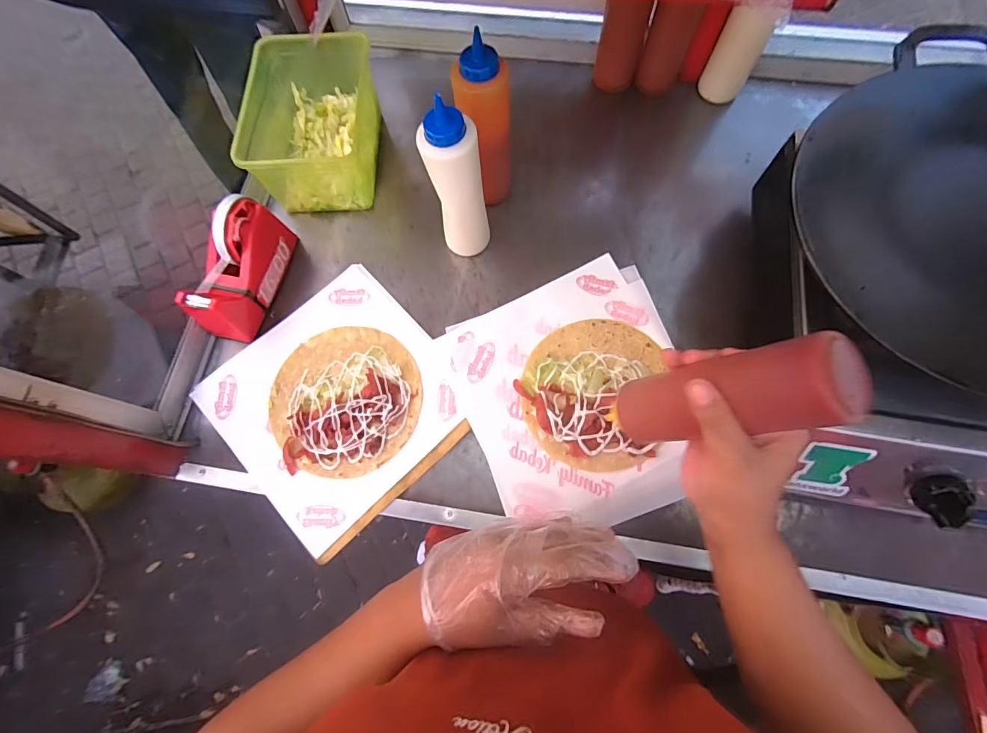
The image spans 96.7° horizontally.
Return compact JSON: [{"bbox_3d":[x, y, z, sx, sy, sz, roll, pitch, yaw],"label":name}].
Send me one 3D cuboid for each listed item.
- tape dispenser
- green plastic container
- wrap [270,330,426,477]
[{"bbox_3d":[-0.313,-0.122,0.532,0.062,0.092,0.159,12,72,7],"label":"tape dispenser"},{"bbox_3d":[-0.237,-0.342,0.600,0.157,0.098,0.235,-3,71,2],"label":"green plastic container"},{"bbox_3d":[-0.174,0.035,0.510,0.171,0.021,0.178,-22,74,-7],"label":"wrap"}]

